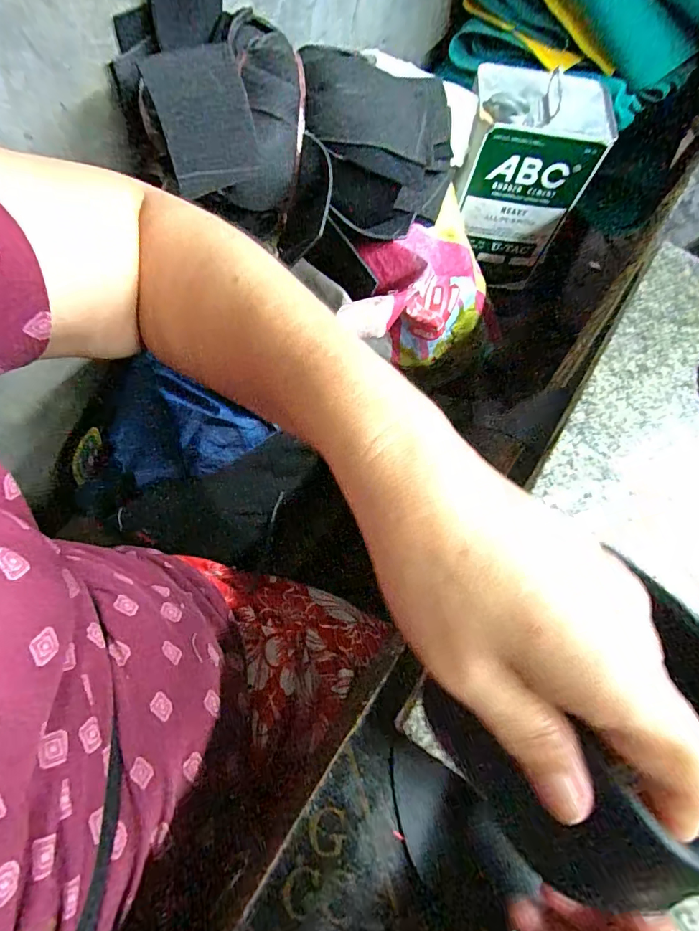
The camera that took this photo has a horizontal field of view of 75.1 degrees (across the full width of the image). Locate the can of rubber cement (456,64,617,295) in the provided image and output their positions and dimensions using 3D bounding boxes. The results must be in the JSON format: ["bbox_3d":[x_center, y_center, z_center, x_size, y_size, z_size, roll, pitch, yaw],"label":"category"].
[{"bbox_3d":[0.209,-0.367,0.595,0.155,0.206,0.119,11,70,-2],"label":"can of rubber cement"}]

